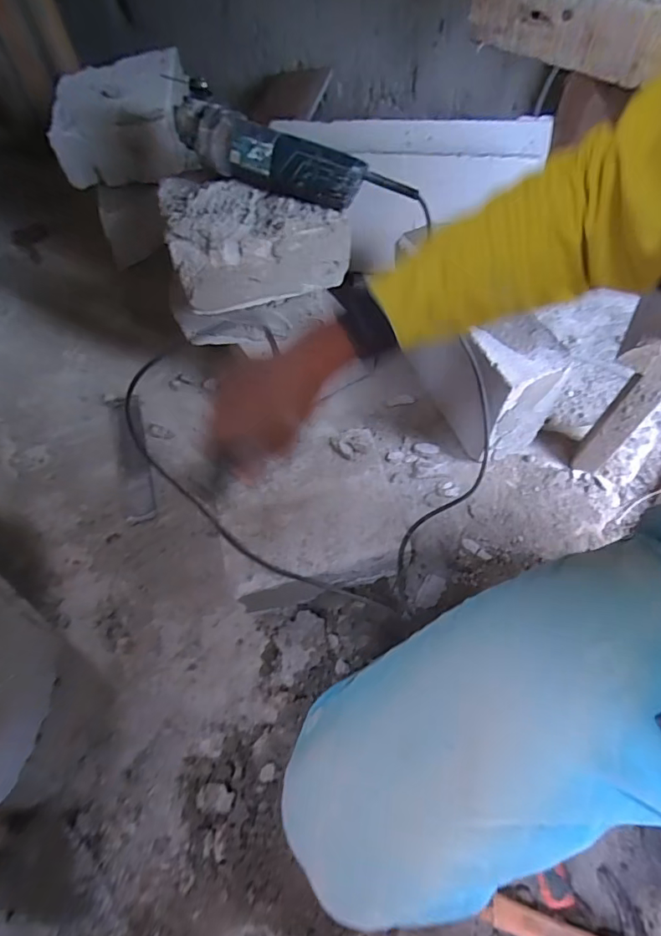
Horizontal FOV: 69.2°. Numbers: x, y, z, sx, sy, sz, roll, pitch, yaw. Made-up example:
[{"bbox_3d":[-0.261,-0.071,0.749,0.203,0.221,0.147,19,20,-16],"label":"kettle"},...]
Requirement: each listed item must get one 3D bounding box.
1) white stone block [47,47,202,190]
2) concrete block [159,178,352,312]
[{"bbox_3d":[-0.384,-0.659,0.898,0.240,0.126,0.252,-11,59,-4],"label":"white stone block"},{"bbox_3d":[-0.112,-0.349,0.707,0.238,0.113,0.175,-14,59,-6],"label":"concrete block"}]

